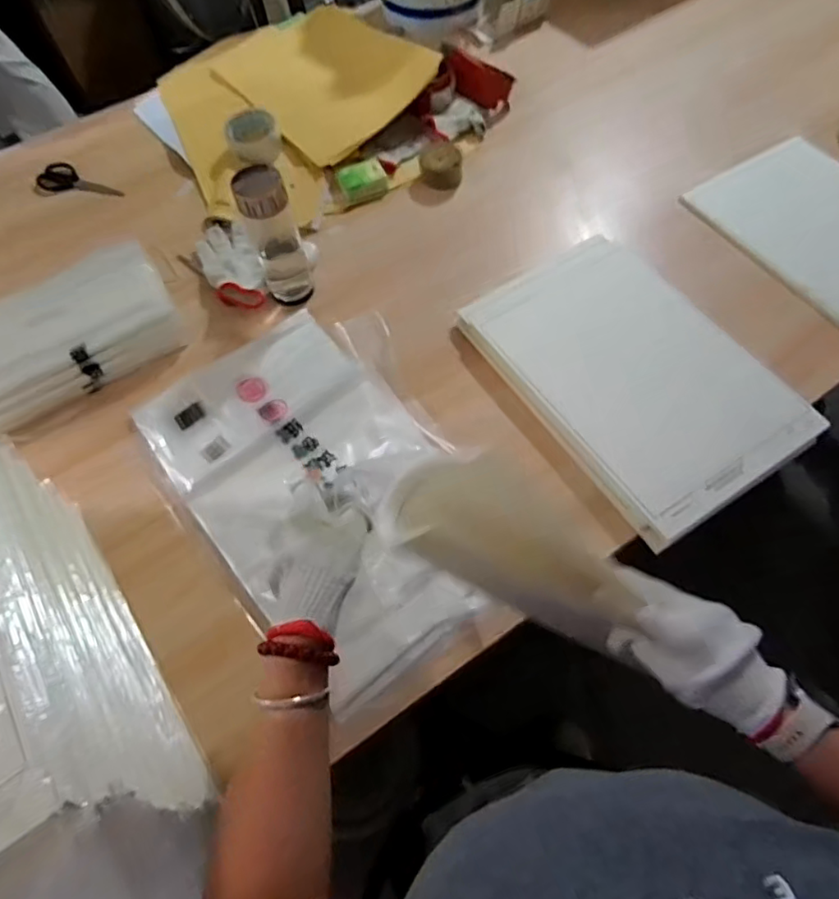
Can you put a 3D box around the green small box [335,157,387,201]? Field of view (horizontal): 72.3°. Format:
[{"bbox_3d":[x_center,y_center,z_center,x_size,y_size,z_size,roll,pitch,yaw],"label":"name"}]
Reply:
[{"bbox_3d":[-0.095,-0.459,0.971,0.081,0.038,0.056,-17,63,-7],"label":"green small box"}]

